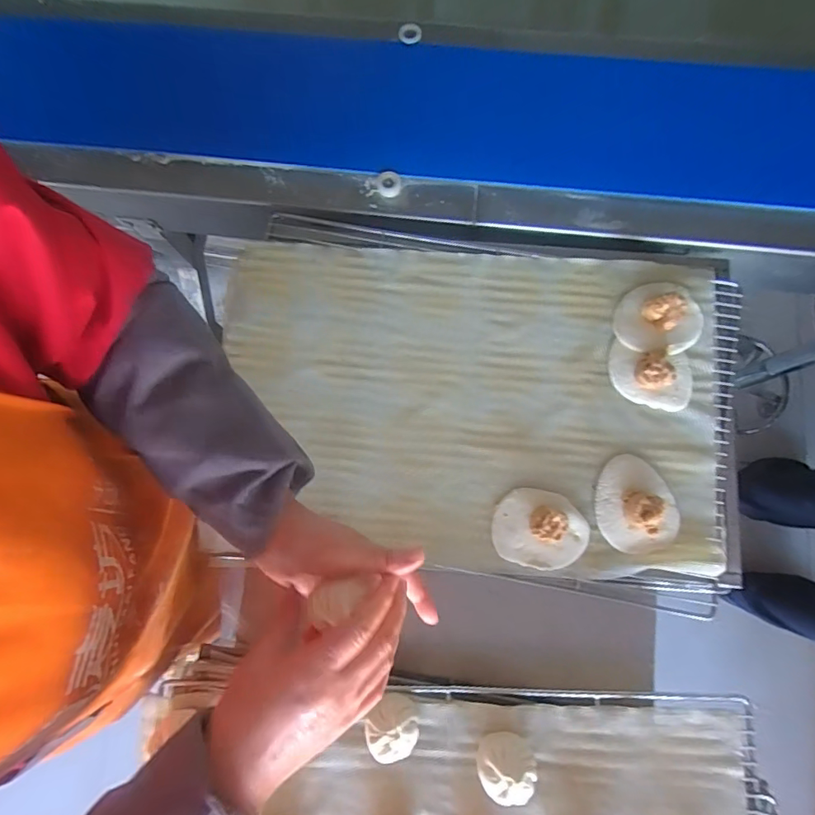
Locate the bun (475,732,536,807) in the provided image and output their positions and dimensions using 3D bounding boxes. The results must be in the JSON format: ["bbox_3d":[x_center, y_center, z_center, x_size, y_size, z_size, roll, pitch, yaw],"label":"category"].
[{"bbox_3d":[0.092,0.338,0.445,0.054,0.045,0.043,0,81,2],"label":"bun"}]

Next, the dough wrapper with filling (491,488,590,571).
[{"bbox_3d":[0.150,0.136,0.523,0.105,0.033,0.086,14,81,5],"label":"dough wrapper with filling"}]

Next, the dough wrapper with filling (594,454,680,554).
[{"bbox_3d":[0.255,0.107,0.523,0.083,0.033,0.103,-21,80,-1],"label":"dough wrapper with filling"}]

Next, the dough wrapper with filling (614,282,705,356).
[{"bbox_3d":[0.302,-0.108,0.553,0.104,0.042,0.090,-23,80,-1],"label":"dough wrapper with filling"}]

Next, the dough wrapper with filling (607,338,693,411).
[{"bbox_3d":[0.287,-0.040,0.547,0.096,0.035,0.073,12,81,4],"label":"dough wrapper with filling"}]

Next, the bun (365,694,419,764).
[{"bbox_3d":[-0.015,0.307,0.452,0.052,0.045,0.047,-5,80,1],"label":"bun"}]

